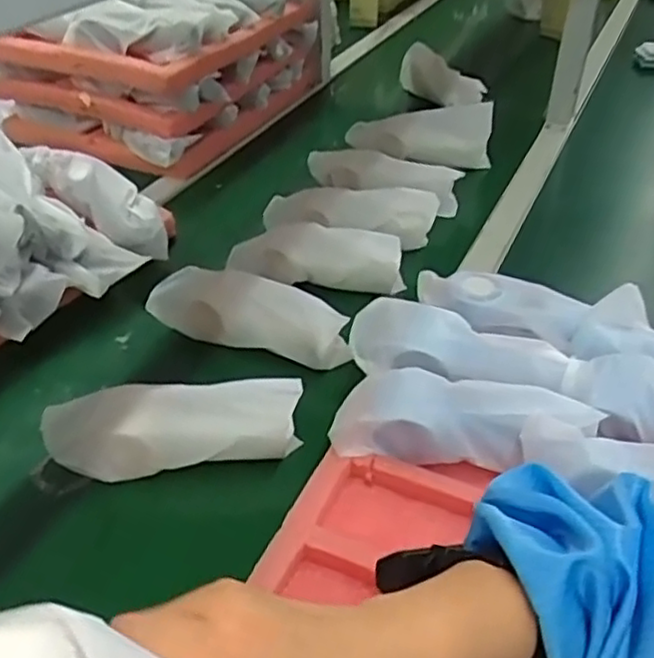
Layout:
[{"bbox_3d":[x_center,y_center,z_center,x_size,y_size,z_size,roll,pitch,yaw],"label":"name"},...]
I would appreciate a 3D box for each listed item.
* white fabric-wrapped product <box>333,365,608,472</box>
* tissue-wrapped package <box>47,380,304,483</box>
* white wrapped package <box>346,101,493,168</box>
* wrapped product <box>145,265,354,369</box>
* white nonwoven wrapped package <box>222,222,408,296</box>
[{"bbox_3d":[0.106,0.065,0.547,0.193,0.054,0.063,5,39,7],"label":"white fabric-wrapped product"},{"bbox_3d":[-0.124,0.080,0.569,0.208,0.058,0.059,-2,39,-2],"label":"tissue-wrapped package"},{"bbox_3d":[0.134,-0.270,0.998,0.205,0.077,0.074,1,39,1],"label":"white wrapped package"},{"bbox_3d":[-0.078,-0.017,0.684,0.207,0.062,0.058,16,42,20],"label":"wrapped product"},{"bbox_3d":[-0.013,-0.083,0.766,0.189,0.067,0.045,3,39,4],"label":"white nonwoven wrapped package"}]

